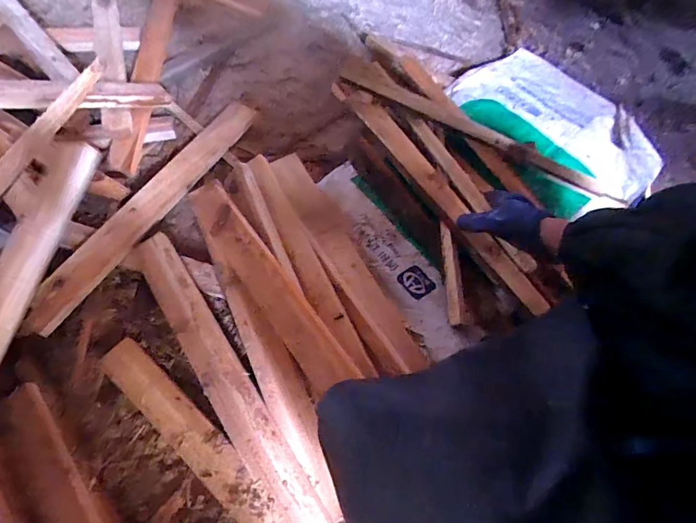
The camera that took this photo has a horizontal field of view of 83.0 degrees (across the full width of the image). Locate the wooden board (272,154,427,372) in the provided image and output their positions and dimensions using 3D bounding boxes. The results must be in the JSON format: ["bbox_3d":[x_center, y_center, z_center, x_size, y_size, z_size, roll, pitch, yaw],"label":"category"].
[{"bbox_3d":[-0.005,-0.014,0.604,0.070,0.015,0.391,-15,63,-39],"label":"wooden board"}]

